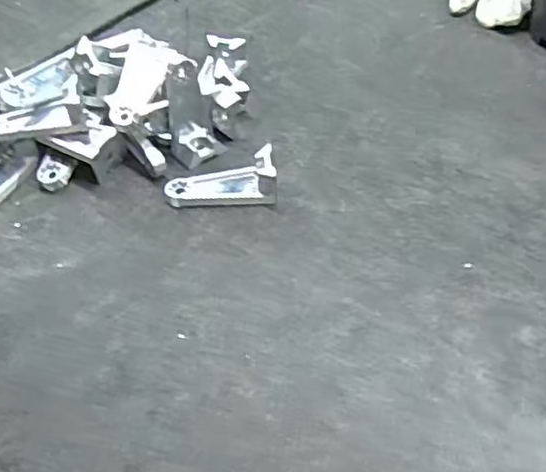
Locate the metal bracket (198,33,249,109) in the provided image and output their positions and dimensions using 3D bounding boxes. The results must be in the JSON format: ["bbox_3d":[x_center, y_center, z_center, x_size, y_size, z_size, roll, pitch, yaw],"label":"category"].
[{"bbox_3d":[-0.049,-0.159,0.644,0.047,0.039,0.138,-5,46,0],"label":"metal bracket"}]

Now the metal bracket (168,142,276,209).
[{"bbox_3d":[-0.044,-0.047,0.542,0.093,0.032,0.036,-4,46,1],"label":"metal bracket"}]

